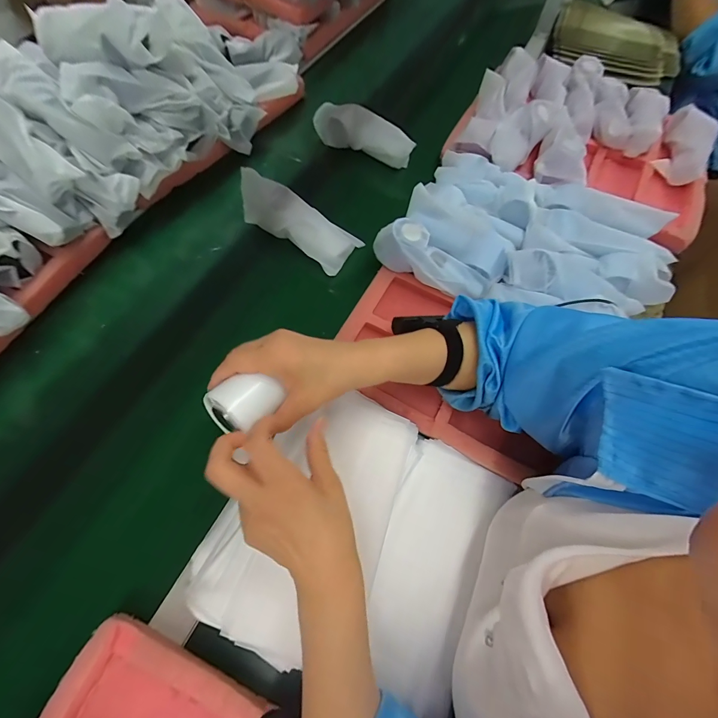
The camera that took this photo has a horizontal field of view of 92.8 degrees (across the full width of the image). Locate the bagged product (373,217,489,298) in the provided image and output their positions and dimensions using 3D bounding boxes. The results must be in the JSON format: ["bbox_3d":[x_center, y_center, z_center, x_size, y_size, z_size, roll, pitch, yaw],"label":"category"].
[{"bbox_3d":[0.101,-0.139,0.478,0.159,0.051,0.053,36,69,14],"label":"bagged product"}]

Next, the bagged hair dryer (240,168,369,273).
[{"bbox_3d":[-0.094,-0.218,0.528,0.189,0.062,0.077,33,69,13],"label":"bagged hair dryer"}]

